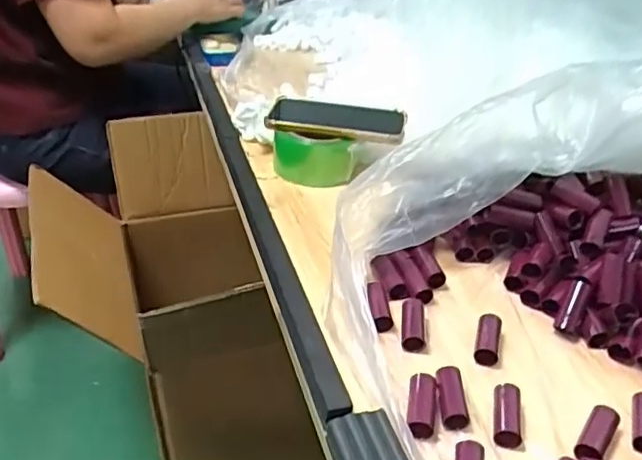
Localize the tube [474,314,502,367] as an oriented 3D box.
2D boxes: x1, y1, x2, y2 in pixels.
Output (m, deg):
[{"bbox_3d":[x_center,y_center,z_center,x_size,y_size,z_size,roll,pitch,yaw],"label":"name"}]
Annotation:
[{"bbox_3d":[0.146,0.095,0.525,0.020,0.016,0.050,13,37,15],"label":"tube"}]

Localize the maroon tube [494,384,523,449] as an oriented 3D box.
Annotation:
[{"bbox_3d":[0.142,0.143,0.457,0.021,0.024,0.050,9,36,10],"label":"maroon tube"}]

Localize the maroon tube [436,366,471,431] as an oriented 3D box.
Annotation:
[{"bbox_3d":[0.101,0.129,0.460,0.024,0.020,0.054,4,35,2],"label":"maroon tube"}]

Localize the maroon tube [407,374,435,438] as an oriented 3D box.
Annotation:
[{"bbox_3d":[0.076,0.134,0.455,0.020,0.020,0.052,7,36,7],"label":"maroon tube"}]

